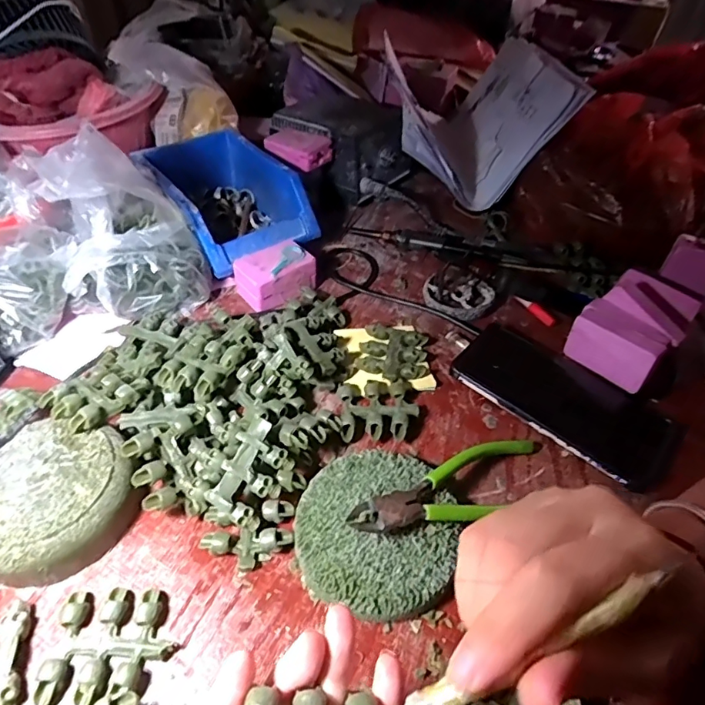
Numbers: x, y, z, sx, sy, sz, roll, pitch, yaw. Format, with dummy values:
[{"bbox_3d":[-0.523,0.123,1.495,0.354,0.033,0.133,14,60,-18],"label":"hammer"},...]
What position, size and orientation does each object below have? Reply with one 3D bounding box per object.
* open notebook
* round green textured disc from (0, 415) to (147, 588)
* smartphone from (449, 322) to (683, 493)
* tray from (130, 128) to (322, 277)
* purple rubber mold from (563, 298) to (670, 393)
[{"bbox_3d":[0.146,-0.304,0.618,0.187,0.126,0.253,1,47,-3],"label":"open notebook"},{"bbox_3d":[-0.191,0.091,0.314,0.093,0.031,0.098,2,47,-2],"label":"round green textured disc"},{"bbox_3d":[0.170,0.035,0.400,0.168,0.016,0.089,33,54,25],"label":"smartphone"},{"bbox_3d":[-0.137,-0.159,0.526,0.119,0.077,0.179,-30,56,-27],"label":"tray"},{"bbox_3d":[0.225,-0.006,0.420,0.038,0.046,0.070,-28,55,-26],"label":"purple rubber mold"}]

